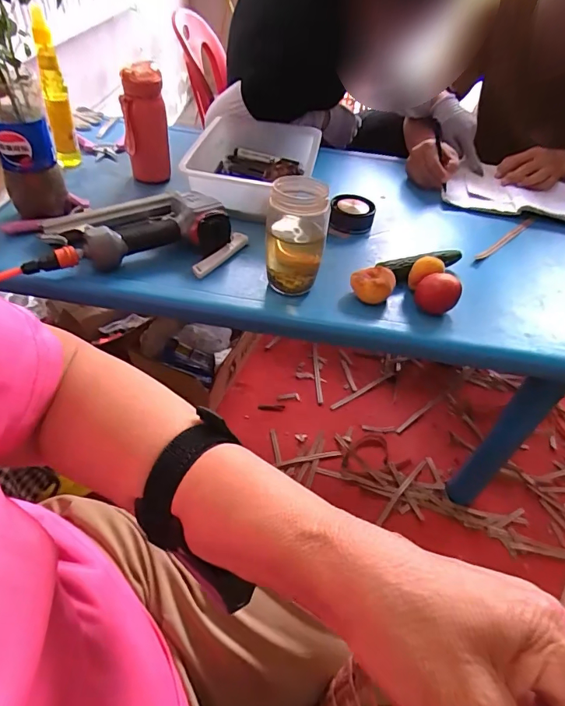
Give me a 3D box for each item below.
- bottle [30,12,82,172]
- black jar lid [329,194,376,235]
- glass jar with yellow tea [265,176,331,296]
[{"bbox_3d":[-0.356,-0.397,0.702,0.040,0.220,0.033,-20,50,-22],"label":"bottle"},{"bbox_3d":[0.114,-0.226,0.739,0.072,0.033,0.085,7,45,2],"label":"black jar lid"},{"bbox_3d":[0.021,-0.149,0.584,0.065,0.133,0.083,10,46,6],"label":"glass jar with yellow tea"}]

